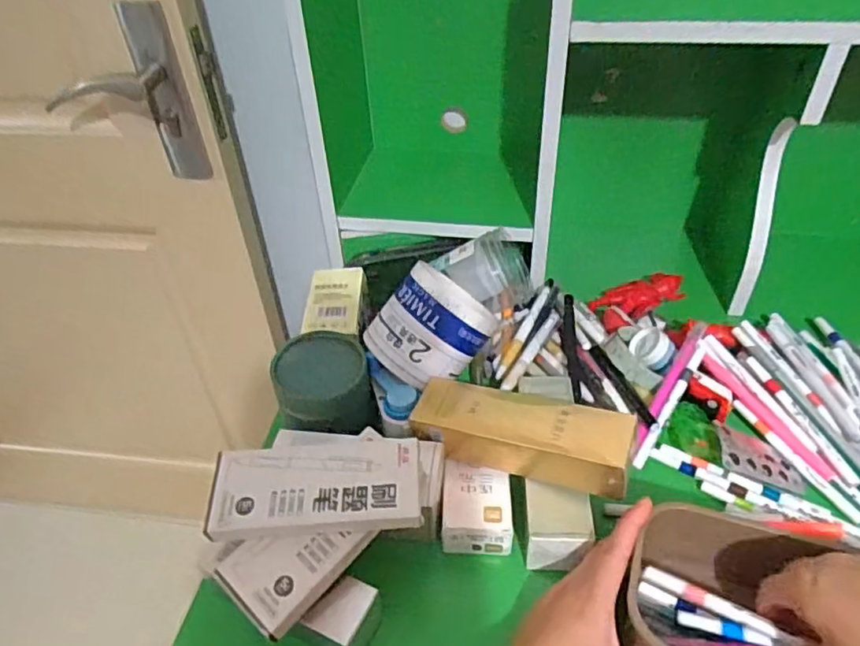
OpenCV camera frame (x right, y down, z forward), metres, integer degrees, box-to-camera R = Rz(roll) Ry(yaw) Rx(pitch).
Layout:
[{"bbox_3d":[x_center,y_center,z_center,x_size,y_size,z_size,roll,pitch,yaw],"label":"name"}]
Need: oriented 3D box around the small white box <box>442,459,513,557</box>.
[{"bbox_3d":[0.038,0.151,0.498,0.054,0.030,0.067,0,42,3],"label":"small white box"}]

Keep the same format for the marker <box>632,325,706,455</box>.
[{"bbox_3d":[0.225,0.060,0.581,0.014,0.016,0.154,26,66,28],"label":"marker"}]

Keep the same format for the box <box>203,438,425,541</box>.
[{"bbox_3d":[-0.082,0.119,0.447,0.150,0.024,0.067,-2,42,1],"label":"box"}]

